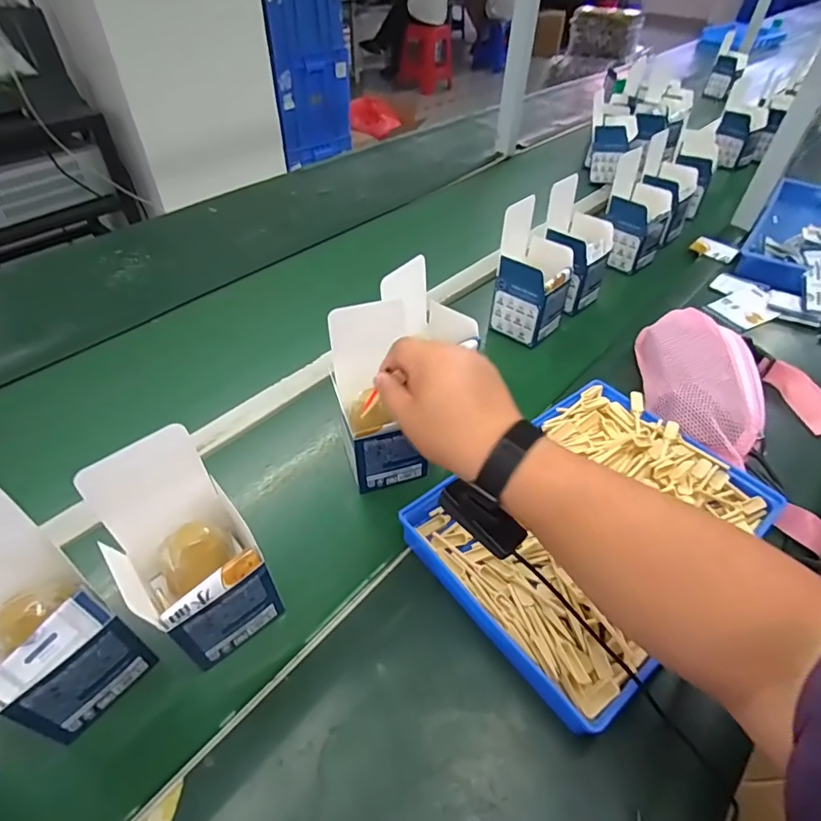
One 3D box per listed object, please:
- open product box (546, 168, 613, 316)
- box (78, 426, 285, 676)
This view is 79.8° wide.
[{"bbox_3d":[0.256,-0.256,0.786,0.109,0.174,0.105,-31,53,-28],"label":"open product box"},{"bbox_3d":[-0.178,0.118,0.397,0.098,0.182,0.100,-30,53,-27],"label":"box"}]

